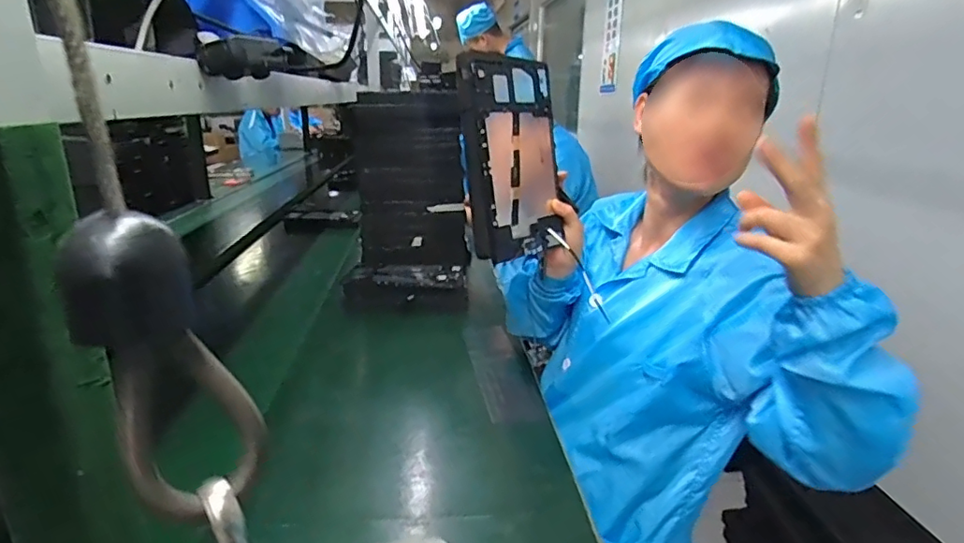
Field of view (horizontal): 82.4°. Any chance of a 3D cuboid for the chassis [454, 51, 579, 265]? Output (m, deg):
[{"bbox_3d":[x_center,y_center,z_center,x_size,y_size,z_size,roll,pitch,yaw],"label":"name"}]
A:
[{"bbox_3d":[0.041,-0.146,0.700,0.020,0.241,0.169,3,13,44],"label":"chassis"}]

